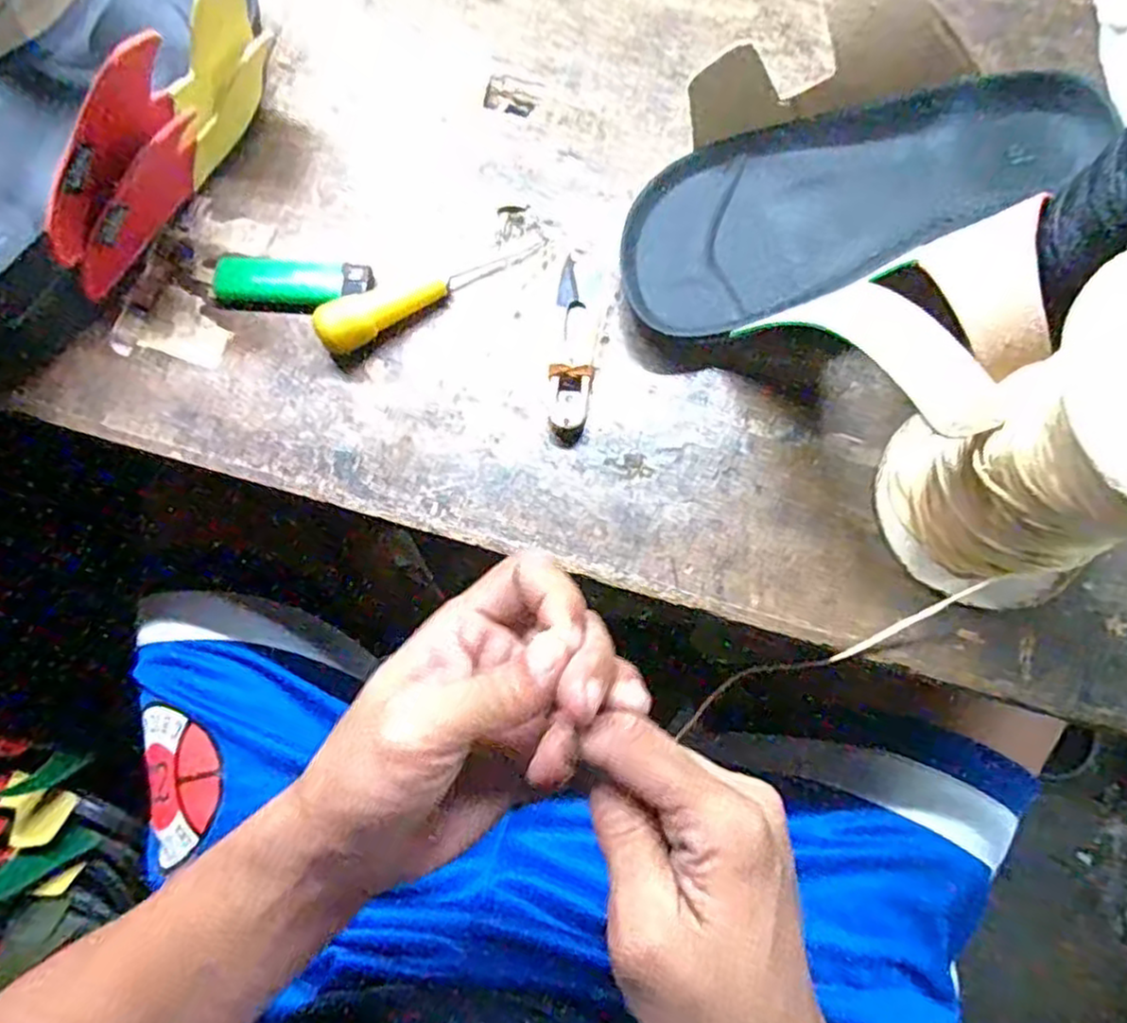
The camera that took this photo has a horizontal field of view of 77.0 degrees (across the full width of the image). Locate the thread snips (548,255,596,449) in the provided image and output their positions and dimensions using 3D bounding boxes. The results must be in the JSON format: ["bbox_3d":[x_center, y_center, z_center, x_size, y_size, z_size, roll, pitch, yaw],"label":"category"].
[{"bbox_3d":[0.006,-0.084,0.366,0.022,0.010,0.103,5,77,1],"label":"thread snips"}]

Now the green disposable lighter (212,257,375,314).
[{"bbox_3d":[-0.140,-0.120,0.372,0.079,0.012,0.027,4,77,0],"label":"green disposable lighter"}]

